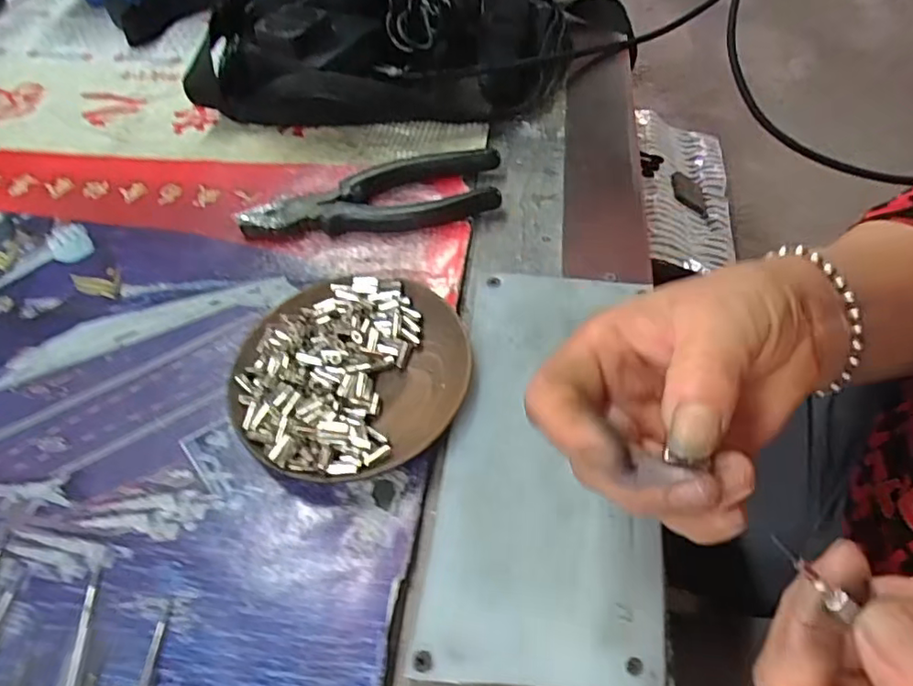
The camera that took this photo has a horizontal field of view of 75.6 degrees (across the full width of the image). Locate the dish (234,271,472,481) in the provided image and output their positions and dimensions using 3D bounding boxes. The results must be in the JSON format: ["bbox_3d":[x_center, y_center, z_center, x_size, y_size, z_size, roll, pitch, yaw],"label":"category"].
[{"bbox_3d":[-0.053,0.014,0.294,0.109,0.020,0.114,-2,54,2],"label":"dish"}]

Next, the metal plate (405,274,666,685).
[{"bbox_3d":[0.042,0.045,0.270,0.093,0.007,0.197,5,55,8],"label":"metal plate"}]

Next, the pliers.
[{"bbox_3d":[-0.051,-0.089,0.371,0.163,0.016,0.053,-13,55,-6],"label":"pliers"}]

